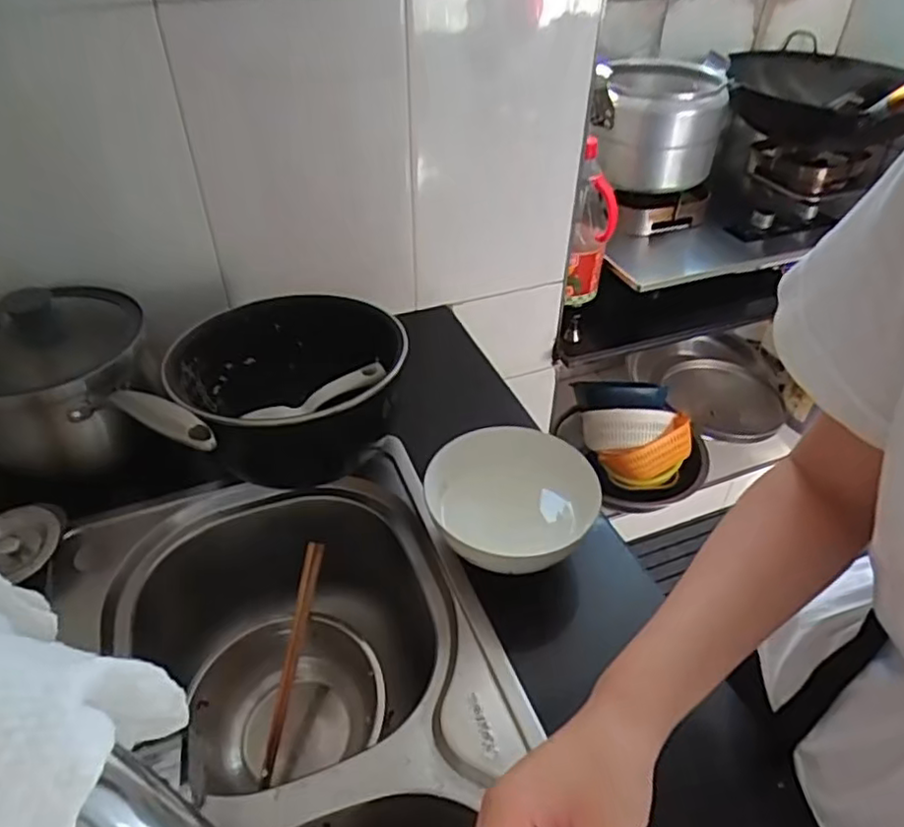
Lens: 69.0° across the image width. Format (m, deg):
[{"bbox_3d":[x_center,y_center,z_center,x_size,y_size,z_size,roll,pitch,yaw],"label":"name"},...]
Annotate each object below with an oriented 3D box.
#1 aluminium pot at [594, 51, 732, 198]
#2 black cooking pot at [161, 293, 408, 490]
[{"bbox_3d":[0.362,-0.512,1.156,0.210,0.181,0.214,0,41,0],"label":"aluminium pot"},{"bbox_3d":[-0.165,-0.022,0.689,0.220,0.110,0.209,0,41,0],"label":"black cooking pot"}]

